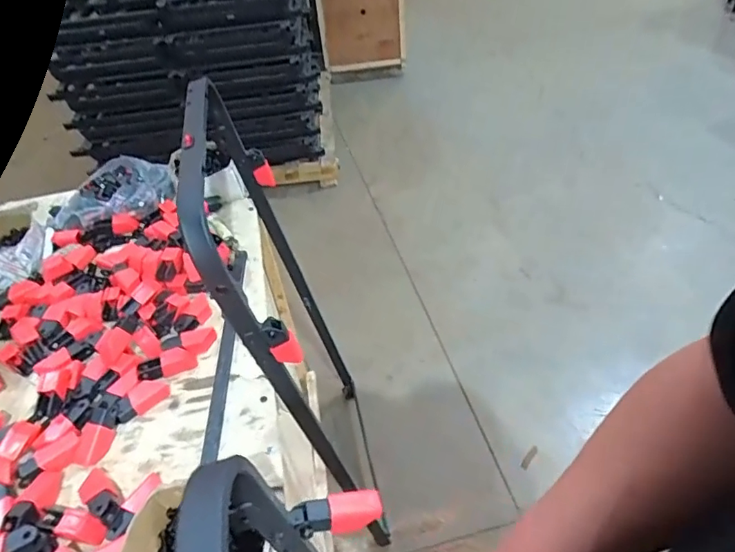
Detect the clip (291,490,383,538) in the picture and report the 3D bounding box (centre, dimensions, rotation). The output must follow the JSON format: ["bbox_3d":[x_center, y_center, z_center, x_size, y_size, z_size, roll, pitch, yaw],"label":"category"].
[{"bbox_3d":[-0.029,0.231,0.501,0.087,0.023,0.032,-13,44,-8],"label":"clip"}]

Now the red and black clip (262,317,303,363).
[{"bbox_3d":[-0.120,0.095,0.725,0.039,0.083,0.027,2,44,9],"label":"red and black clip"}]

